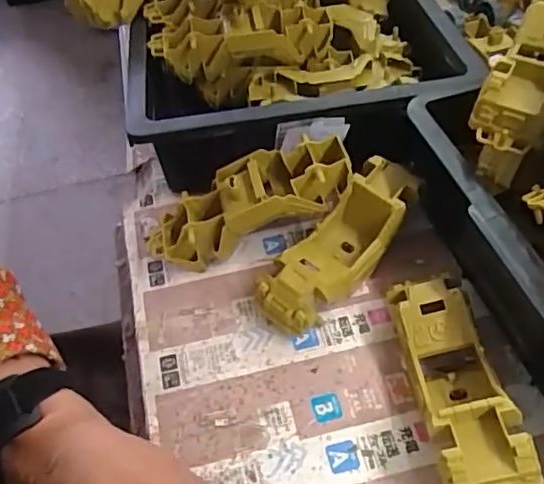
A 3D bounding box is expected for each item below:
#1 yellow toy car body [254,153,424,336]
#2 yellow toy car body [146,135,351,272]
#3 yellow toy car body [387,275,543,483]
[{"bbox_3d":[0.056,0.003,0.462,0.055,0.067,0.159,32,59,27],"label":"yellow toy car body"},{"bbox_3d":[-0.023,-0.027,0.481,0.185,0.055,0.059,-25,49,13],"label":"yellow toy car body"},{"bbox_3d":[0.121,0.097,0.381,0.057,0.068,0.169,-5,50,0],"label":"yellow toy car body"}]

